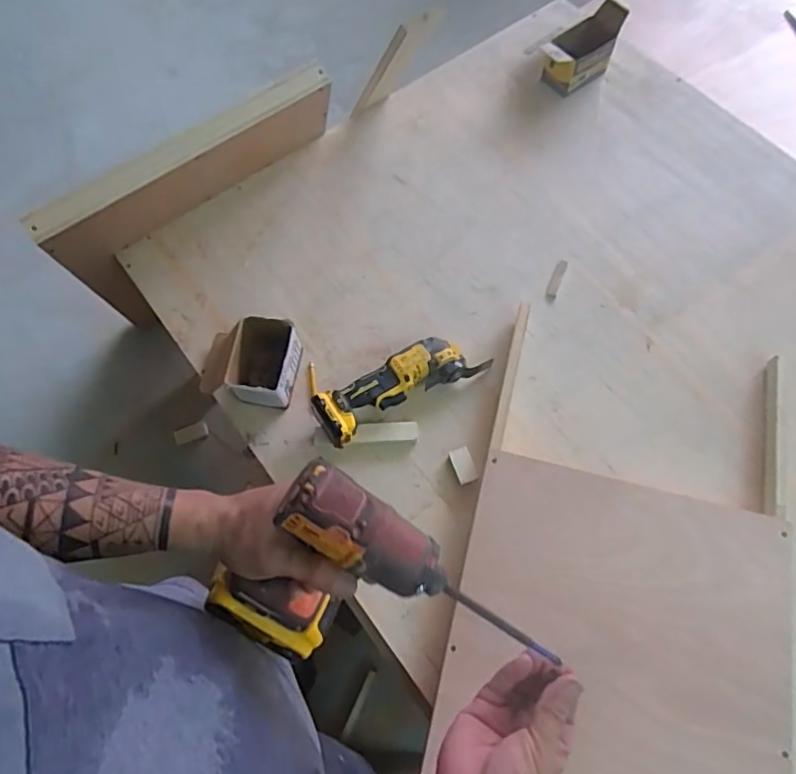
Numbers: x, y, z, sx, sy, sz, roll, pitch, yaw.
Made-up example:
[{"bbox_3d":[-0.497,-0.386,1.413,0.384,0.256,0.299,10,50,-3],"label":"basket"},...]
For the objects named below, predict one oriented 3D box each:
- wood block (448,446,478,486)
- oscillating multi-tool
[{"bbox_3d":[0.107,0.128,0.932,0.034,0.011,0.059,-17,68,-5],"label":"wood block"},{"bbox_3d":[0.010,-0.007,0.954,0.300,0.080,0.094,-32,70,-10],"label":"oscillating multi-tool"}]

